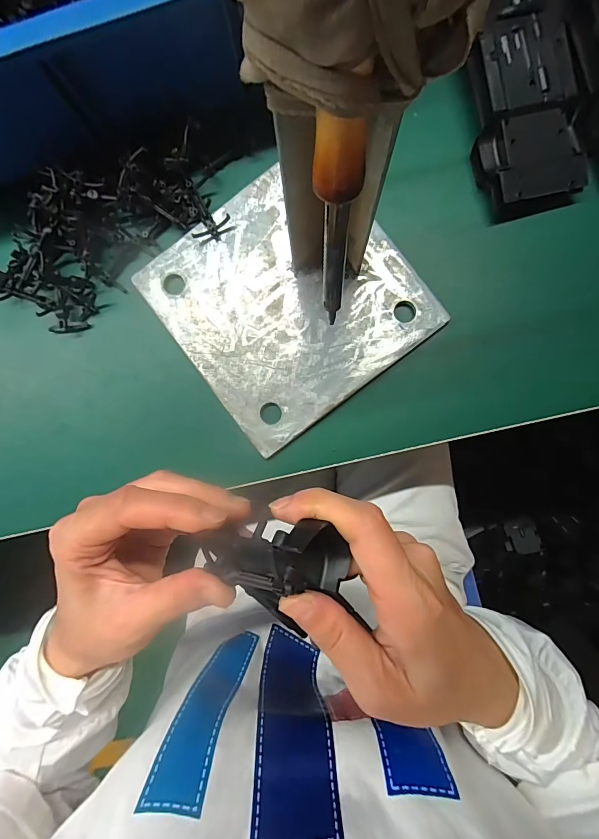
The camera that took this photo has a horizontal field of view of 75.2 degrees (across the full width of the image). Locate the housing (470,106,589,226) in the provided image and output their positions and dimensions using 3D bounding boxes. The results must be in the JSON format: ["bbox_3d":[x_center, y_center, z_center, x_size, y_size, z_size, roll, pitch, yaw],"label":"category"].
[{"bbox_3d":[0.188,-0.206,0.312,0.076,0.024,0.070,-16,90,3],"label":"housing"}]

